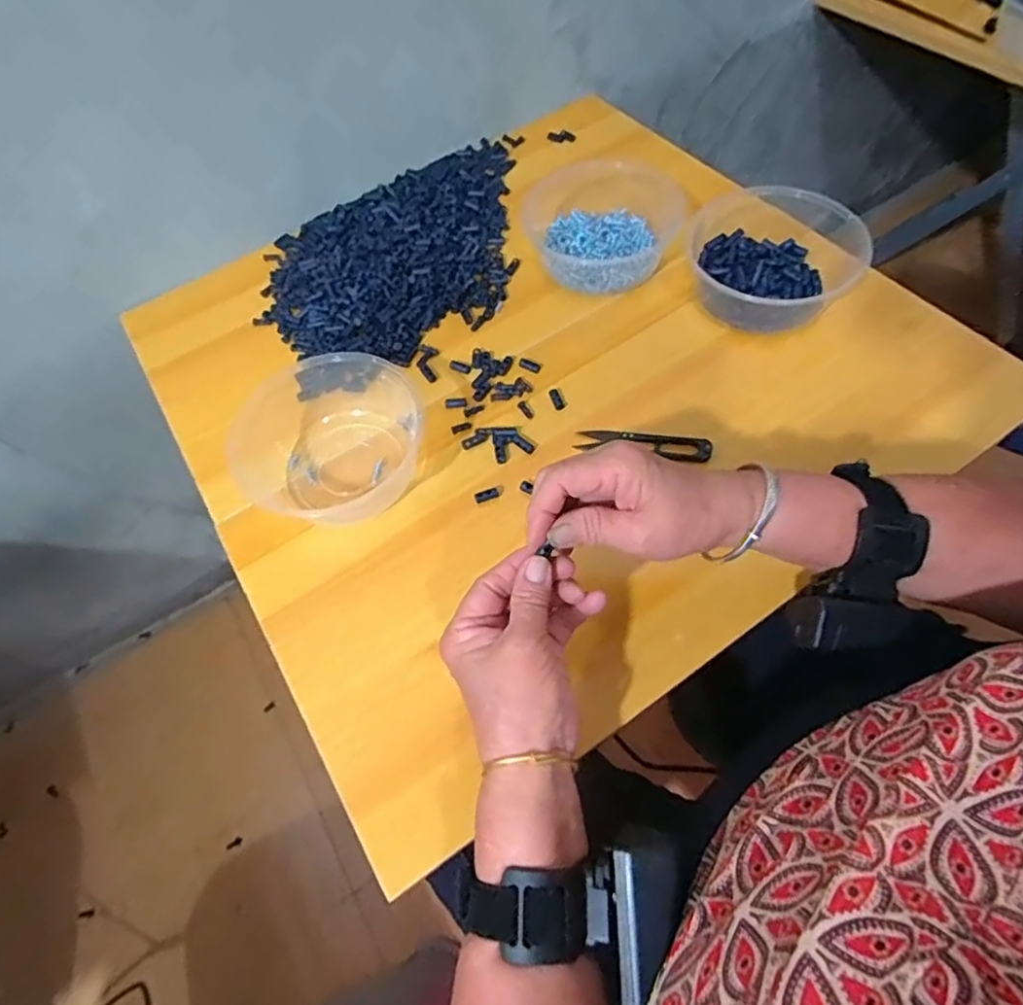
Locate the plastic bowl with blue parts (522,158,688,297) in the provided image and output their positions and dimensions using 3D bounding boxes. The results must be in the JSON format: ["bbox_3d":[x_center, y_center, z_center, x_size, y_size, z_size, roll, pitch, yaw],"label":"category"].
[{"bbox_3d":[0.081,-0.257,0.562,0.150,0.045,0.134,11,63,12],"label":"plastic bowl with blue parts"}]

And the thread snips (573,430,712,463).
[{"bbox_3d":[0.101,-0.047,0.463,0.100,0.011,0.021,7,60,9],"label":"thread snips"}]

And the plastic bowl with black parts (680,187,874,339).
[{"bbox_3d":[0.221,-0.216,0.526,0.175,0.059,0.142,-41,64,-18],"label":"plastic bowl with black parts"}]

